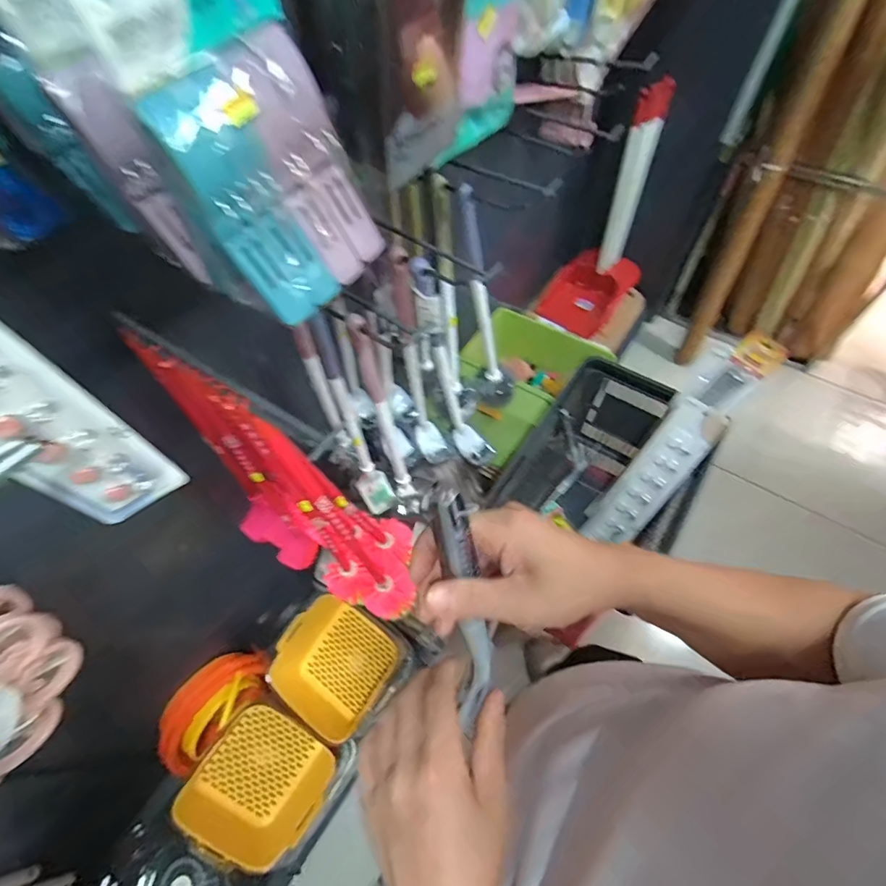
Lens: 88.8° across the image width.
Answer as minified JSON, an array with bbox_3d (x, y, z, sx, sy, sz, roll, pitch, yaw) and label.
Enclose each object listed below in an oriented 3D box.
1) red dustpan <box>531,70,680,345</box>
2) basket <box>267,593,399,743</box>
[{"bbox_3d":[0.578,-0.757,1.594,0.208,0.816,0.369,38,68,22],"label":"red dustpan"},{"bbox_3d":[-0.237,0.491,1.008,0.232,0.129,0.221,34,67,21],"label":"basket"}]

